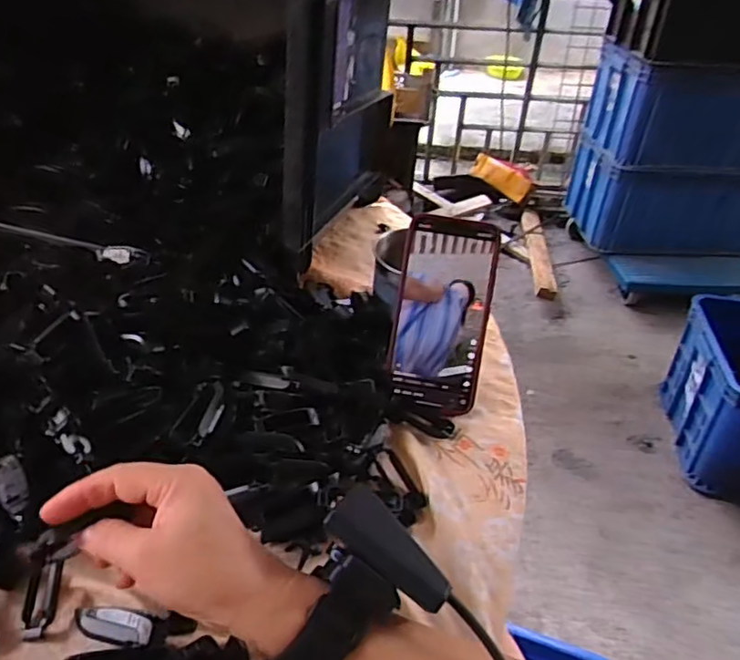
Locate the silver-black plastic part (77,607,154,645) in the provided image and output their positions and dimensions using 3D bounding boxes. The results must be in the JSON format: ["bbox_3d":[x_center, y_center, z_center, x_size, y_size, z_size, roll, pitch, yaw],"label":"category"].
[{"bbox_3d":[-0.144,0.165,0.342,0.049,0.009,0.017,1,38,17],"label":"silver-black plastic part"}]

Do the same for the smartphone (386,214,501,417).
[{"bbox_3d":[0.060,-0.013,0.511,0.076,0.161,0.014,9,0,7],"label":"smartphone"}]

